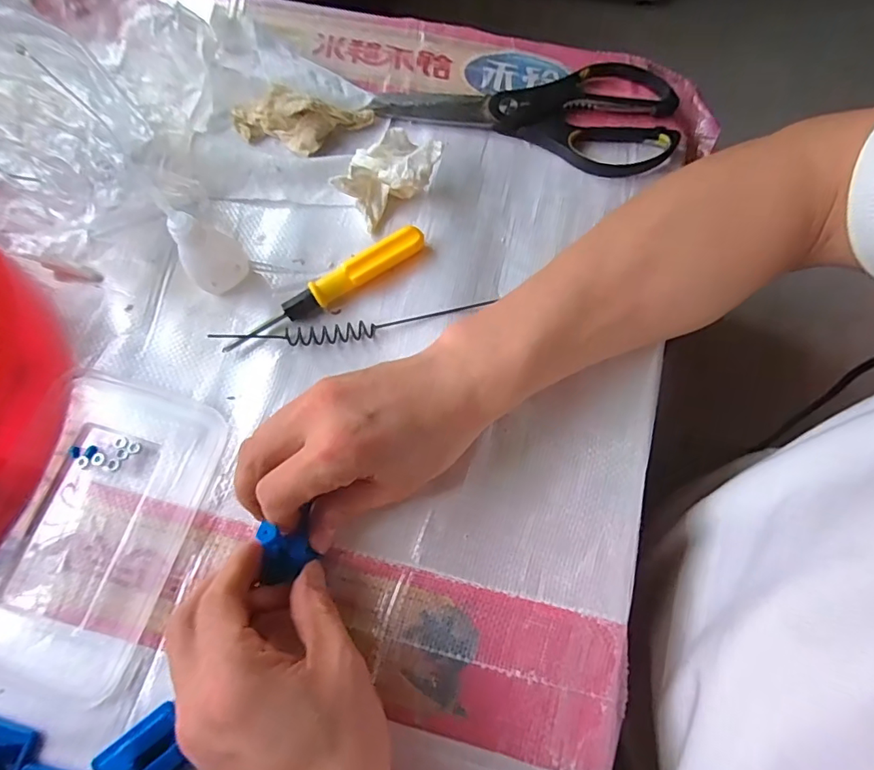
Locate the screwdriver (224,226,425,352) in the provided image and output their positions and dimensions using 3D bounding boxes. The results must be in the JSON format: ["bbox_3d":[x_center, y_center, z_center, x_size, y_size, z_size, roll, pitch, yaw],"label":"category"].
[{"bbox_3d":[-0.070,-0.060,0.318,0.140,0.021,0.016,-32,74,-8],"label":"screwdriver"}]

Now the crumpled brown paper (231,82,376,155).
[{"bbox_3d":[-0.099,-0.186,0.350,0.098,0.027,0.039,3,73,3],"label":"crumpled brown paper"}]

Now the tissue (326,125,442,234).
[{"bbox_3d":[-0.037,-0.142,0.332,0.053,0.037,0.060,43,79,13],"label":"tissue"}]

